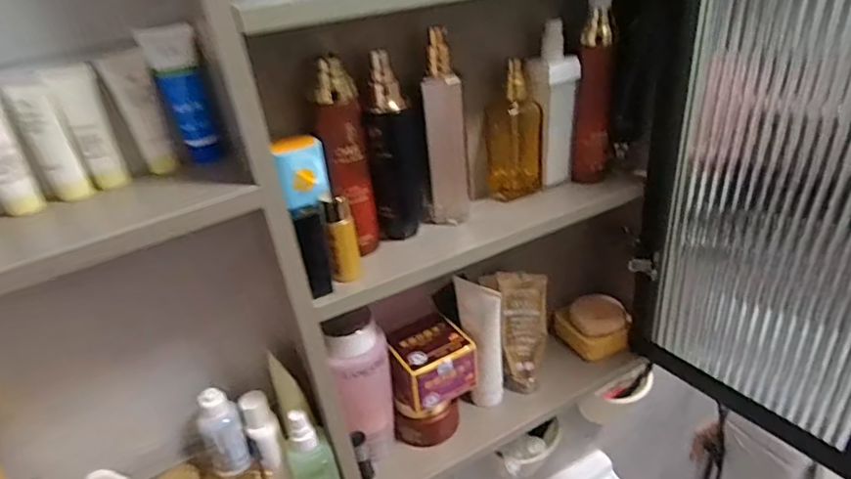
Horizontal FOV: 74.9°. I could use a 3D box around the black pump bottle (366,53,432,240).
[{"bbox_3d":[-0.024,-0.076,0.485,0.050,0.163,0.037,-6,31,1],"label":"black pump bottle"}]

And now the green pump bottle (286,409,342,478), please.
[{"bbox_3d":[-0.106,0.212,0.527,0.041,0.117,0.025,-19,33,-20],"label":"green pump bottle"}]

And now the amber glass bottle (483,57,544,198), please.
[{"bbox_3d":[0.089,-0.108,0.555,0.050,0.131,0.035,-15,32,-13],"label":"amber glass bottle"}]

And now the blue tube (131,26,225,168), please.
[{"bbox_3d":[-0.176,-0.105,0.410,0.033,0.096,0.021,-22,35,-24],"label":"blue tube"}]

